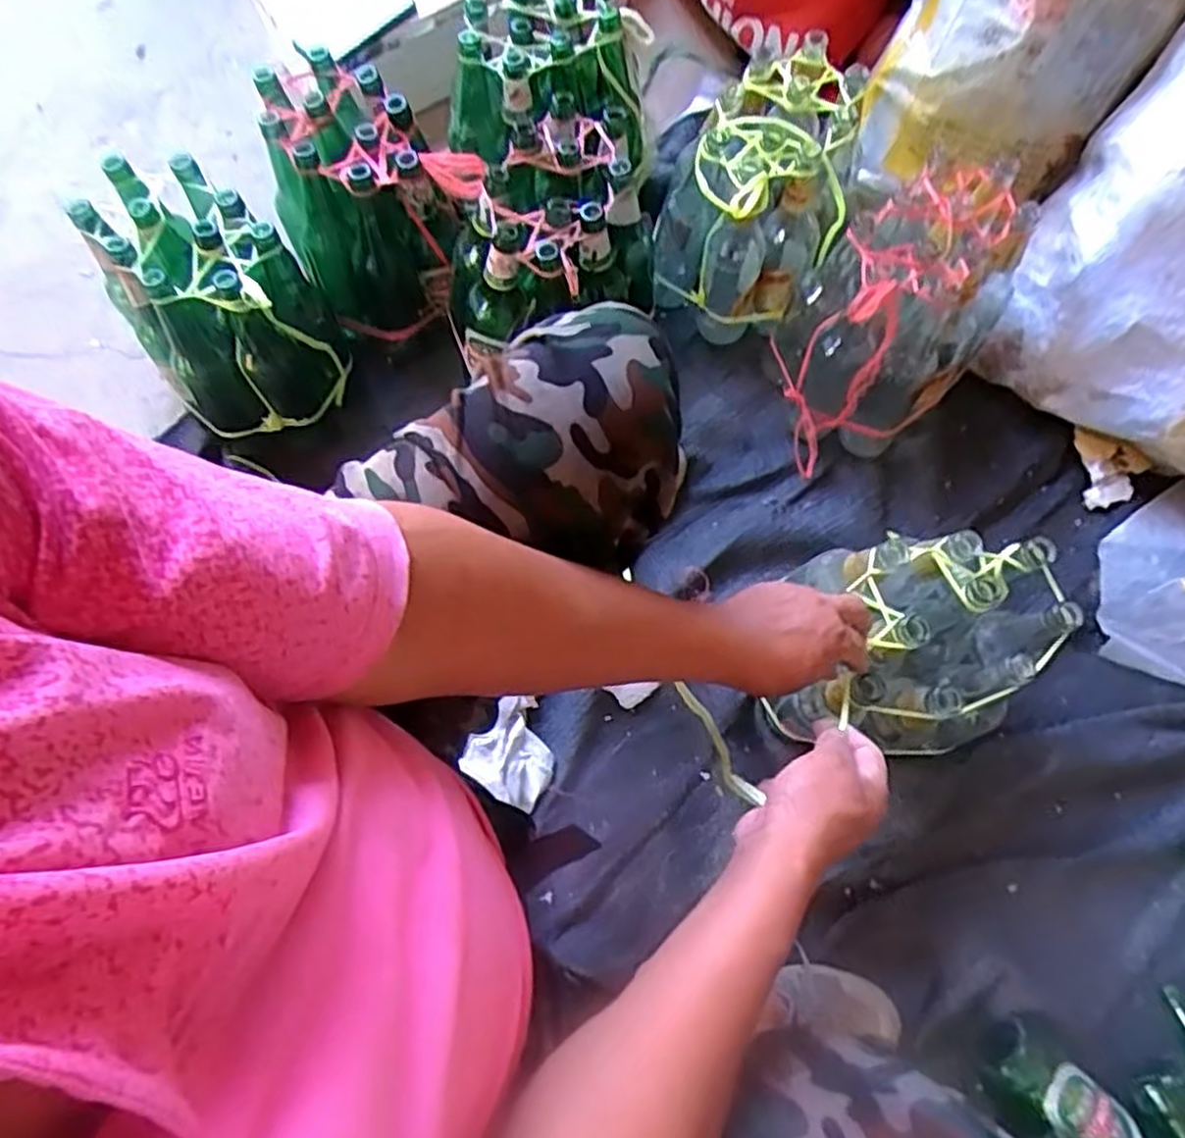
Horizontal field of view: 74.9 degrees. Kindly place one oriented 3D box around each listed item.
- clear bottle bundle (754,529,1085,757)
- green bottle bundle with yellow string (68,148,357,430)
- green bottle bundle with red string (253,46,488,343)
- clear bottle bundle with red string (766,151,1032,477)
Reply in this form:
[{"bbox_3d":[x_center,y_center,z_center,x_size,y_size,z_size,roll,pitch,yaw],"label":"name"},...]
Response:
[{"bbox_3d":[0.312,0.083,0.767,0.221,0.219,0.174,5,73,1],"label":"clear bottle bundle"},{"bbox_3d":[-0.433,-0.306,0.923,0.194,0.252,0.270,-37,77,-11],"label":"green bottle bundle with yellow string"},{"bbox_3d":[-0.279,-0.448,0.954,0.197,0.216,0.265,-35,76,-10],"label":"green bottle bundle with red string"},{"bbox_3d":[0.339,-0.287,0.896,0.202,0.236,0.295,40,77,11],"label":"clear bottle bundle with red string"}]

